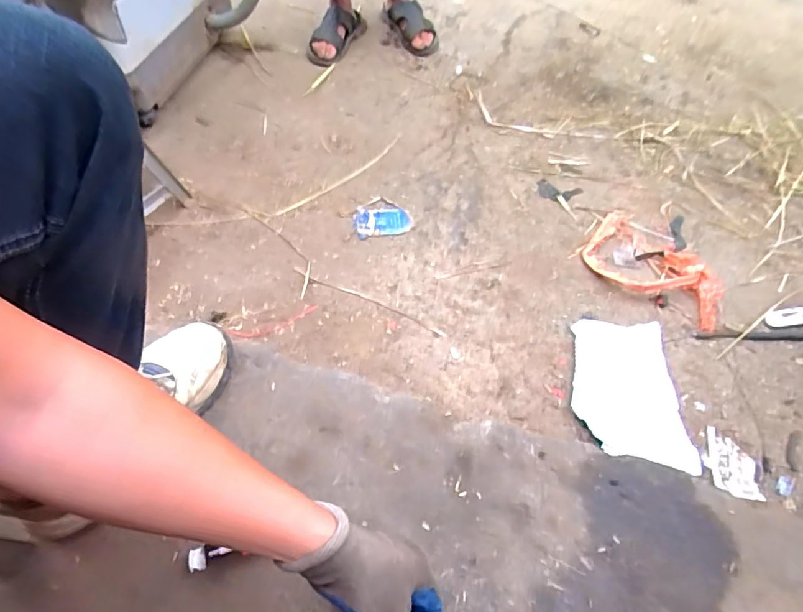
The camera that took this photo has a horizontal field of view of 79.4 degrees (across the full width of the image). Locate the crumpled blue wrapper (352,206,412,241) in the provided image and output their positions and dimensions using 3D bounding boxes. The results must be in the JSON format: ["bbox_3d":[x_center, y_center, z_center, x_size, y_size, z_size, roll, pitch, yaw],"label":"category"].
[{"bbox_3d":[-0.042,-0.181,1.004,0.113,0.014,0.097,-11,61,-6],"label":"crumpled blue wrapper"}]

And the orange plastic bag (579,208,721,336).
[{"bbox_3d":[0.489,-0.083,0.921,0.262,0.038,0.187,36,66,18],"label":"orange plastic bag"}]

